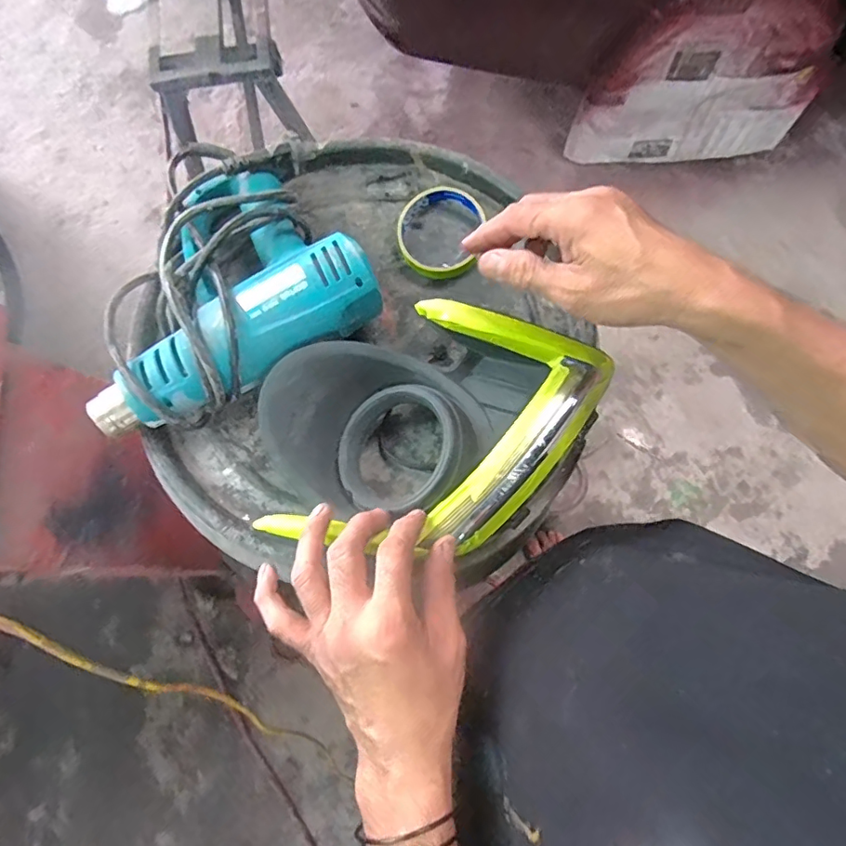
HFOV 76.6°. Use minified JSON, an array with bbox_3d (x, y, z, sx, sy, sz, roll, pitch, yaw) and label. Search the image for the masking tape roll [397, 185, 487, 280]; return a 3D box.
[{"bbox_3d":[0.016,-0.180,0.500,0.079,0.020,0.094,-4,78,-1],"label":"masking tape roll"}]

